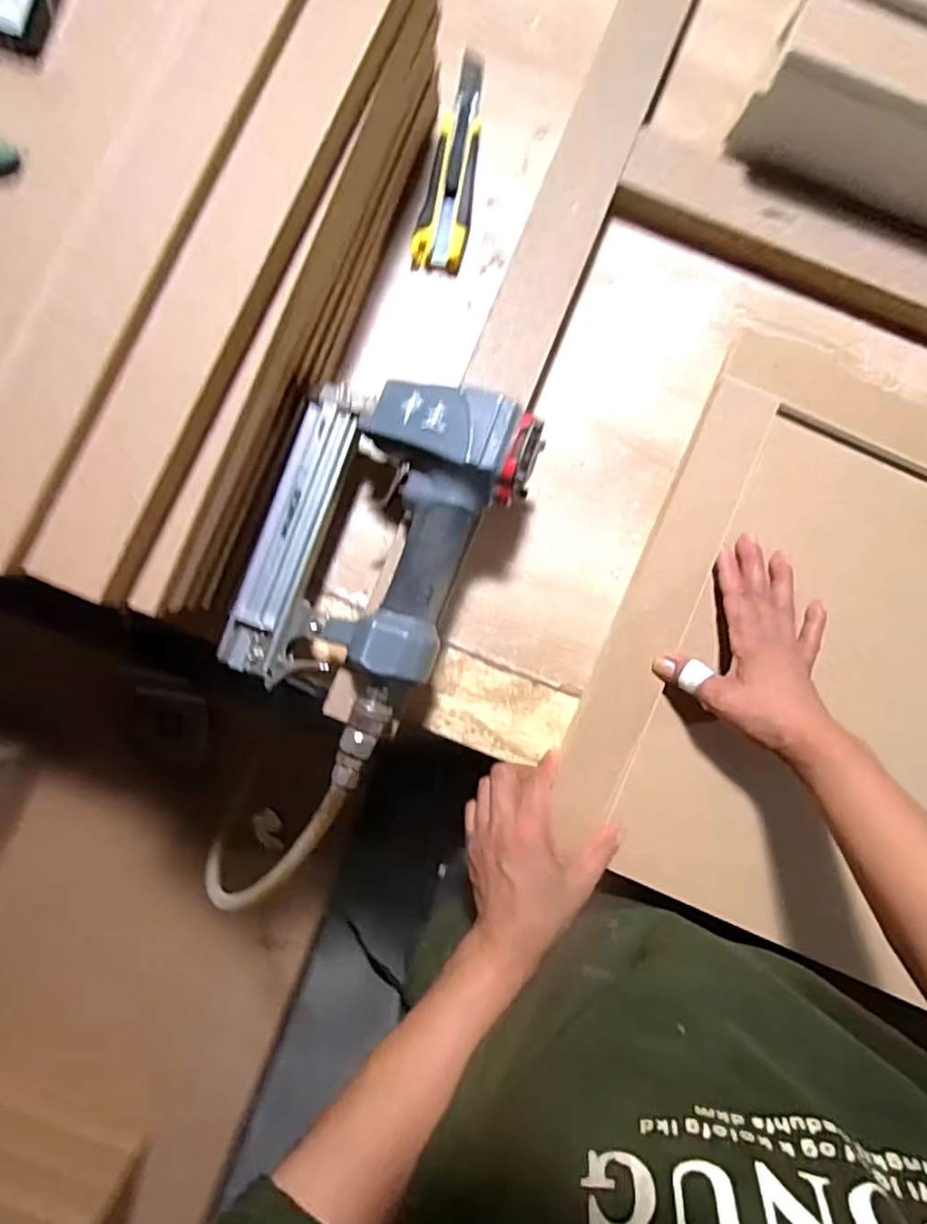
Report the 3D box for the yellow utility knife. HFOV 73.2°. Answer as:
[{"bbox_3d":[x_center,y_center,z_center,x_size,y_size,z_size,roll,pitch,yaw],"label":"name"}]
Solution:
[{"bbox_3d":[-0.003,-0.365,0.499,0.038,0.018,0.186,12,86,-2],"label":"yellow utility knife"}]

